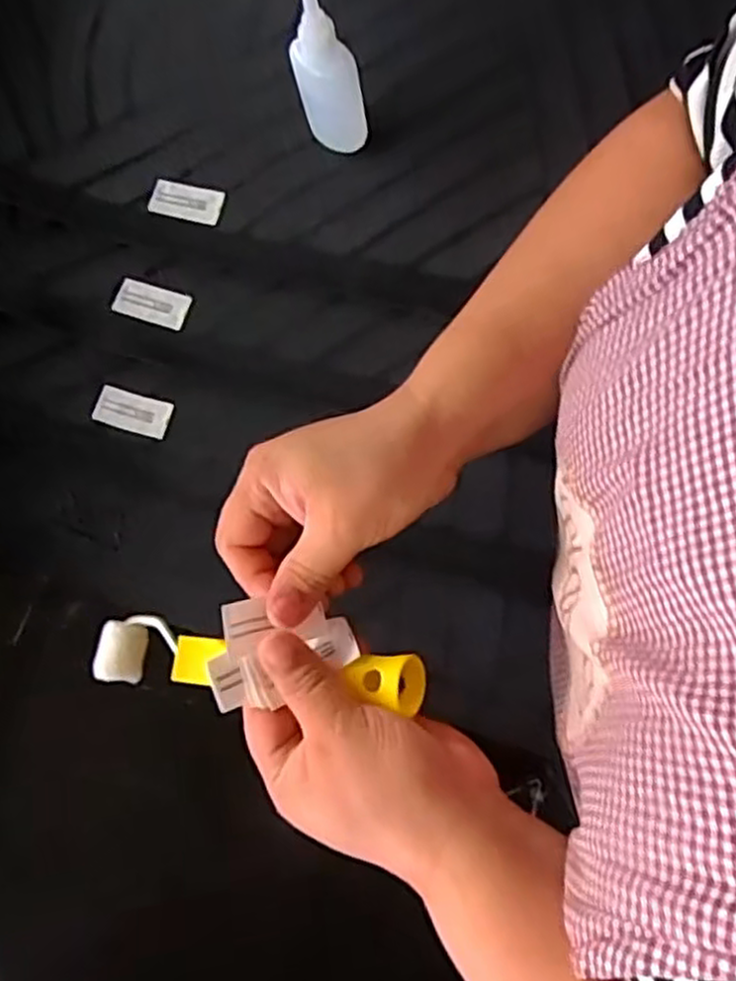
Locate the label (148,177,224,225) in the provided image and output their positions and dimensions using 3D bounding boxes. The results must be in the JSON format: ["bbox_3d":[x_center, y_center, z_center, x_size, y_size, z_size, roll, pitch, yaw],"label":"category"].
[{"bbox_3d":[-0.128,-0.205,0.532,0.051,0.005,0.025,13,79,10],"label":"label"}]

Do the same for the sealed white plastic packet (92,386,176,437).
[{"bbox_3d":[-0.160,-0.054,0.513,0.051,0.004,0.026,14,80,10],"label":"sealed white plastic packet"}]

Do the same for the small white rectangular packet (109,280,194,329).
[{"bbox_3d":[-0.150,-0.130,0.524,0.051,0.006,0.024,16,80,10],"label":"small white rectangular packet"}]

